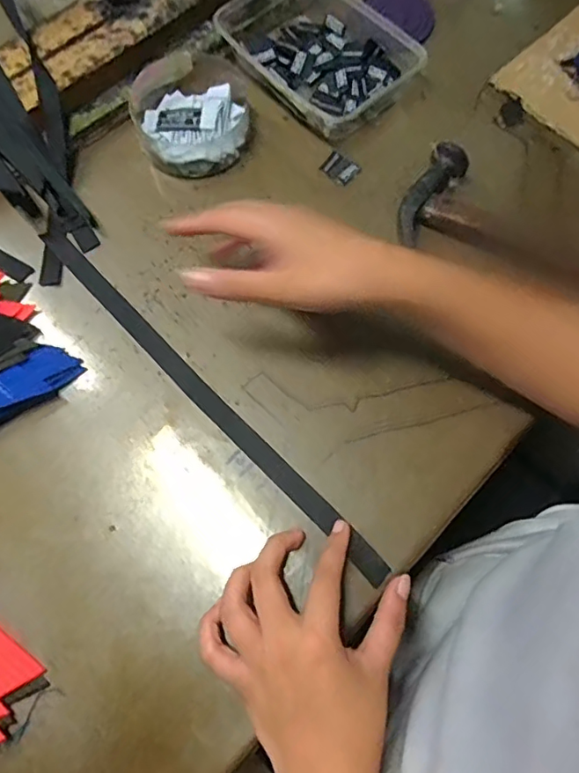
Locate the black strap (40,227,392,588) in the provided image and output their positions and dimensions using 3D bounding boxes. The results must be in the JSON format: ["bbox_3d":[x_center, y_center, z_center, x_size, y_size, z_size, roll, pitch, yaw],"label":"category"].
[{"bbox_3d":[-0.068,0.000,0.391,0.017,0.005,0.365,-42,75,-14],"label":"black strap"}]

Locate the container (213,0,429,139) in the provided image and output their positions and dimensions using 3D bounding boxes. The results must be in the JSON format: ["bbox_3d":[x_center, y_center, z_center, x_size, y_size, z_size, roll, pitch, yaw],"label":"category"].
[{"bbox_3d":[0.018,-0.311,0.489,0.127,0.035,0.170,-36,73,-12],"label":"container"}]

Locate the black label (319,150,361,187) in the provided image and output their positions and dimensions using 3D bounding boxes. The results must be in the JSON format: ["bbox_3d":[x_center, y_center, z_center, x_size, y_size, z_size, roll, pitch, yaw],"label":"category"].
[{"bbox_3d":[0.044,-0.188,0.459,0.029,0.004,0.024,37,84,10],"label":"black label"}]

